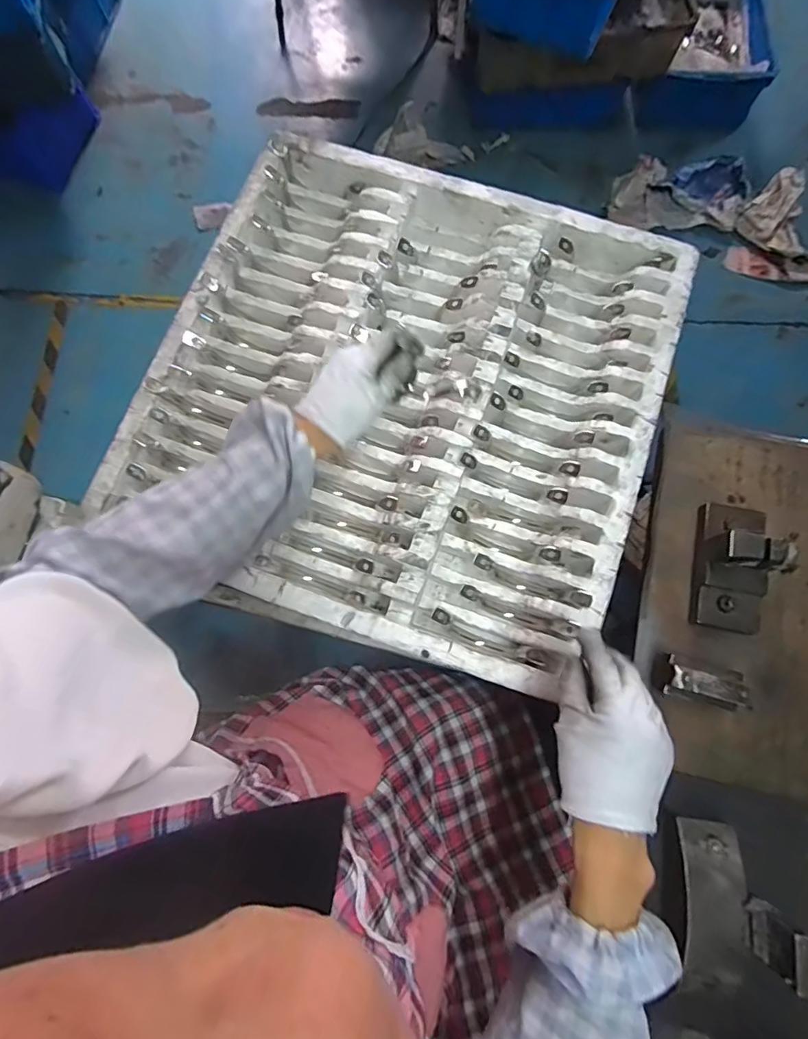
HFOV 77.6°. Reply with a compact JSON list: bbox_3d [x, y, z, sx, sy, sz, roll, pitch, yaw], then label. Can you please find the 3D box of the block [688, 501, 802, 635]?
[{"bbox_3d":[0.345,0.047,0.516,0.062,0.074,0.130,11,78,3],"label":"block"}]

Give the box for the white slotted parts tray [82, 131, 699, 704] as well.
[{"bbox_3d":[0.001,-0.142,0.577,0.530,0.067,0.535,19,78,5],"label":"white slotted parts tray"}]

